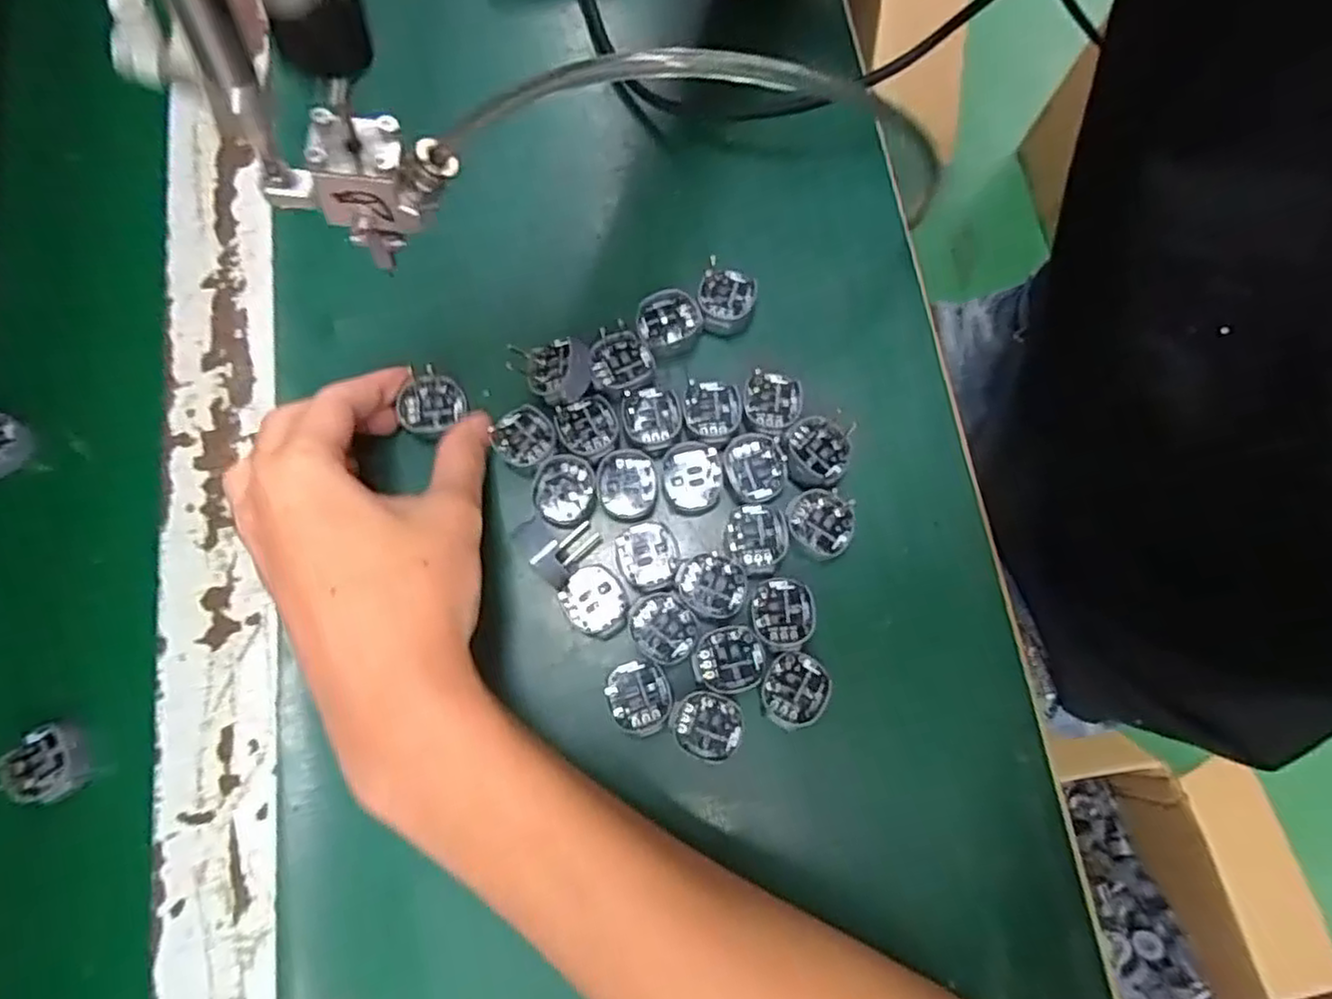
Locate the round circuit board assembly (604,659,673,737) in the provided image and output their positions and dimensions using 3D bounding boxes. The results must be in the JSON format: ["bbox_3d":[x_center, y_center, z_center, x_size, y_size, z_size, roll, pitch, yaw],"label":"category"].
[{"bbox_3d":[-0.010,0.075,0.275,0.024,0.004,0.027,-16,77,-3],"label":"round circuit board assembly"}]

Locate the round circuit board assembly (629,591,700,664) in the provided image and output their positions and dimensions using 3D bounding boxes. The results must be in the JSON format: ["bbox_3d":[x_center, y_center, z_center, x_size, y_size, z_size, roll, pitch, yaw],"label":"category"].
[{"bbox_3d":[-0.001,0.050,0.282,0.028,0.004,0.024,44,81,10],"label":"round circuit board assembly"}]

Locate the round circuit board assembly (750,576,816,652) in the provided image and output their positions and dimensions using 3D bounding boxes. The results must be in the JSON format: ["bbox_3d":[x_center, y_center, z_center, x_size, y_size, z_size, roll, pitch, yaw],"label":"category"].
[{"bbox_3d":[0.046,0.045,0.283,0.024,0.004,0.028,-15,77,-2],"label":"round circuit board assembly"}]

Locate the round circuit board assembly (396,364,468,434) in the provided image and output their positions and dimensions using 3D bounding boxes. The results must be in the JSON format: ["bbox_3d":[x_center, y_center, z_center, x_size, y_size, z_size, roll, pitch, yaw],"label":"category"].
[{"bbox_3d":[-0.101,-0.041,0.307,0.026,0.005,0.027,0,76,1],"label":"round circuit board assembly"}]

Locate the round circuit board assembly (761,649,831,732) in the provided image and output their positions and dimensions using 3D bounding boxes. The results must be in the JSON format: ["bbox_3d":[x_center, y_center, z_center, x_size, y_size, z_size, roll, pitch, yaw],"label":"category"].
[{"bbox_3d":[0.050,0.073,0.275,0.024,0.004,0.027,29,79,8],"label":"round circuit board assembly"}]

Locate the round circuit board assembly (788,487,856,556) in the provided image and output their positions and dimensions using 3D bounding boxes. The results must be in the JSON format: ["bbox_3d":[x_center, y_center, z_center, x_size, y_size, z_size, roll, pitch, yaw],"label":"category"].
[{"bbox_3d":[0.064,0.009,0.292,0.026,0.004,0.027,0,76,1],"label":"round circuit board assembly"}]

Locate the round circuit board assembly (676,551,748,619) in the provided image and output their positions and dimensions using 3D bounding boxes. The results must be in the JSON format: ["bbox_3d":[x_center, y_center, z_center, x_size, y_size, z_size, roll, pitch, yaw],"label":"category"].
[{"bbox_3d":[0.019,0.034,0.288,0.027,0.004,0.026,0,76,1],"label":"round circuit board assembly"}]

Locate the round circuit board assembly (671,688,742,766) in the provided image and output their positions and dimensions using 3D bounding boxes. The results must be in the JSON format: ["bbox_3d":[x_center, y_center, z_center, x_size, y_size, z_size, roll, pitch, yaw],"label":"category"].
[{"bbox_3d":[0.016,0.086,0.274,0.027,0.004,0.025,0,76,1],"label":"round circuit board assembly"}]

